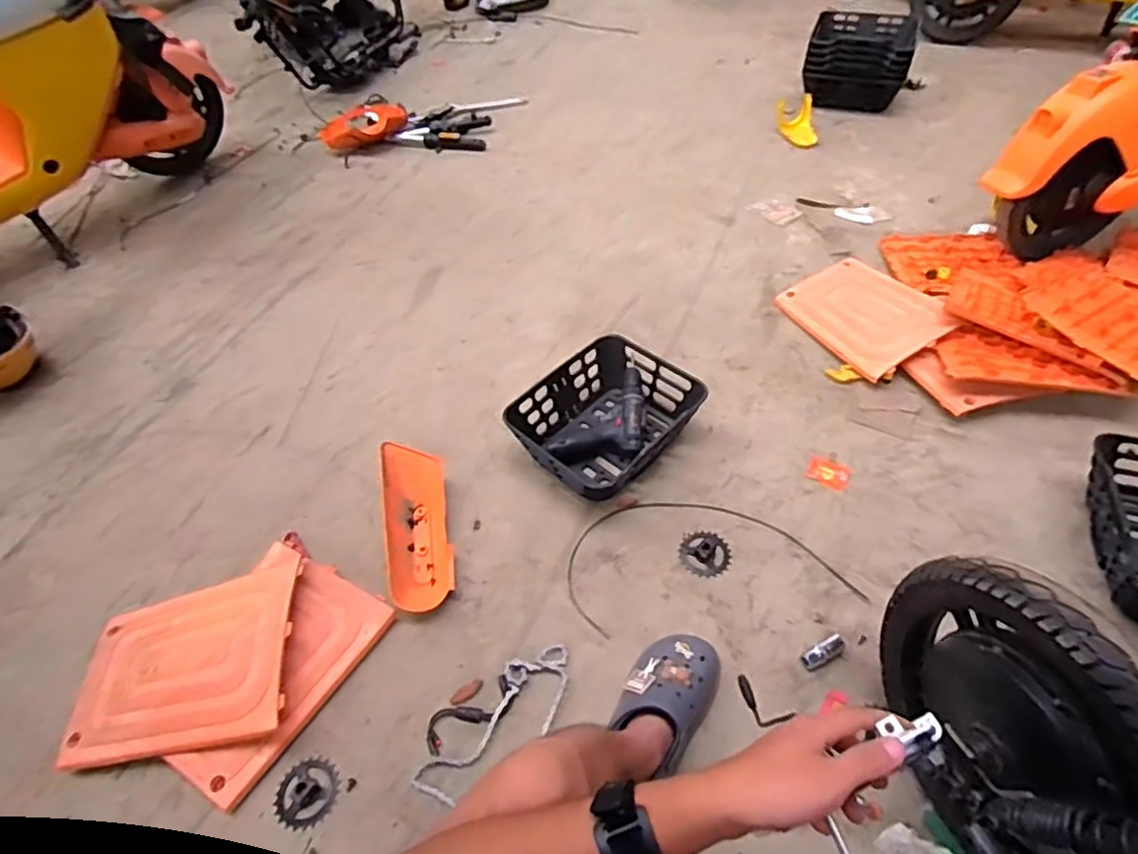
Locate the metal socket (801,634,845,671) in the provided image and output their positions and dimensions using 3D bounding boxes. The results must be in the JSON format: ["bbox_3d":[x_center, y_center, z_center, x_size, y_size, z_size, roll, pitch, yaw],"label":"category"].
[{"bbox_3d":[0.381,0.335,0.937,0.071,0.019,0.023,-24,52,-15],"label":"metal socket"}]

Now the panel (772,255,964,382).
[{"bbox_3d":[0.639,-0.251,1.366,0.246,0.016,0.310,-31,50,-10],"label":"panel"}]

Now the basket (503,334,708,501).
[{"bbox_3d":[0.076,-0.017,1.205,0.271,0.122,0.320,32,59,27],"label":"basket"}]

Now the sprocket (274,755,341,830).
[{"bbox_3d":[-0.361,0.505,0.867,0.083,0.010,0.086,8,51,11],"label":"sprocket"}]

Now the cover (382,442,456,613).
[{"bbox_3d":[-0.272,0.169,1.109,0.116,0.060,0.321,-12,50,-5],"label":"cover"}]

